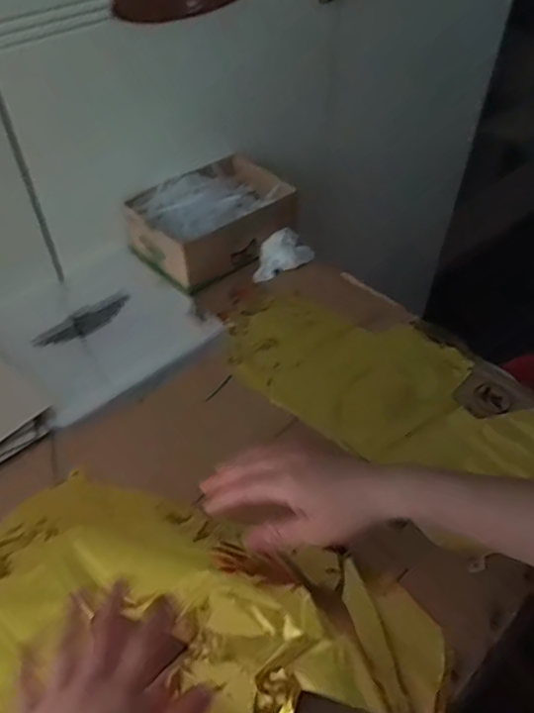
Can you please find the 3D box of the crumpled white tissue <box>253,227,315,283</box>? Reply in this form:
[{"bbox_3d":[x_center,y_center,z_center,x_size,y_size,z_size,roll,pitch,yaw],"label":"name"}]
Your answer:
[{"bbox_3d":[0.017,-0.130,0.713,0.086,0.032,0.050,-28,55,-24],"label":"crumpled white tissue"}]

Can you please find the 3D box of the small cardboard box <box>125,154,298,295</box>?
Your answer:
[{"bbox_3d":[-0.063,-0.178,0.719,0.126,0.072,0.196,36,57,26],"label":"small cardboard box"}]

